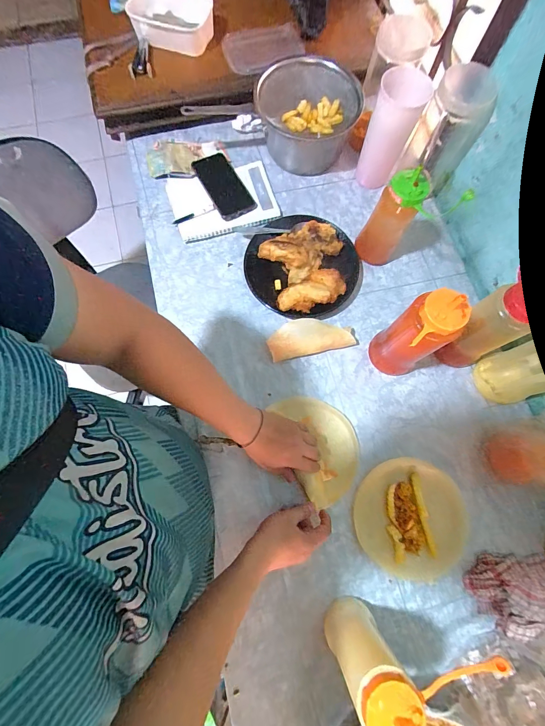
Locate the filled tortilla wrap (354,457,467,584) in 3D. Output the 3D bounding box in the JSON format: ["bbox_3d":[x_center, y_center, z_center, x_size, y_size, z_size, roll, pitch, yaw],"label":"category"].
[{"bbox_3d":[0.229,0.252,0.542,0.181,0.022,0.171,1,74,-2],"label":"filled tortilla wrap"}]

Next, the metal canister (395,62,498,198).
[{"bbox_3d":[0.318,-0.417,0.618,0.101,0.183,0.096,1,74,-2],"label":"metal canister"}]

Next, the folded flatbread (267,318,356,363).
[{"bbox_3d":[0.072,-0.048,0.608,0.164,0.047,0.057,-11,75,-5],"label":"folded flatbread"}]

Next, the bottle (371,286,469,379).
[{"bbox_3d":[0.211,-0.034,0.518,0.083,0.223,0.077,1,74,-2],"label":"bottle"}]

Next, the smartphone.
[{"bbox_3d":[-0.102,-0.378,0.699,0.082,0.016,0.176,-25,77,-9],"label":"smartphone"}]

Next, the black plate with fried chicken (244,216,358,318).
[{"bbox_3d":[0.063,-0.196,0.640,0.219,0.072,0.217,1,74,-2],"label":"black plate with fried chicken"}]

